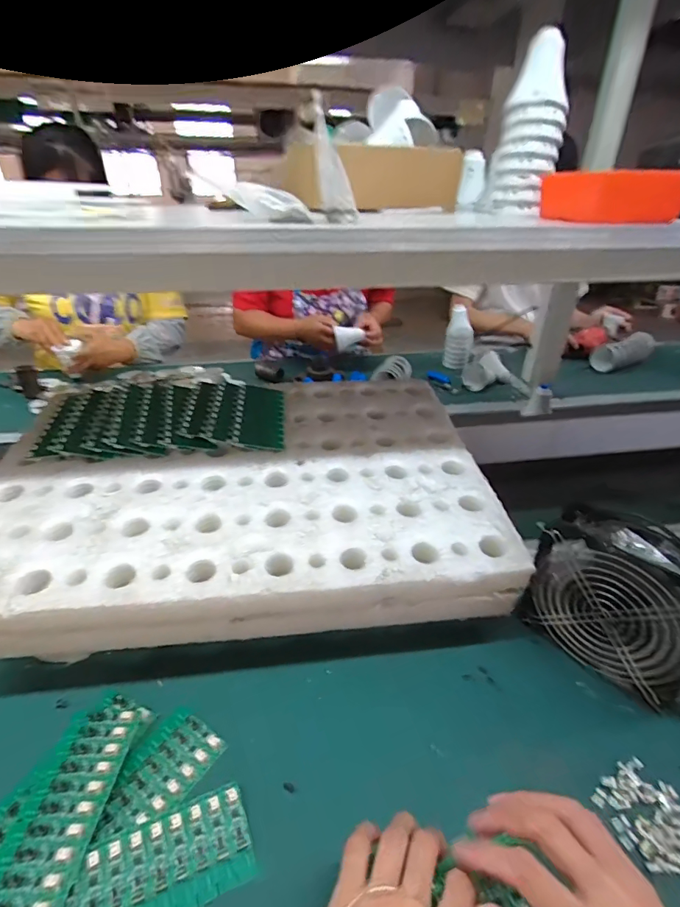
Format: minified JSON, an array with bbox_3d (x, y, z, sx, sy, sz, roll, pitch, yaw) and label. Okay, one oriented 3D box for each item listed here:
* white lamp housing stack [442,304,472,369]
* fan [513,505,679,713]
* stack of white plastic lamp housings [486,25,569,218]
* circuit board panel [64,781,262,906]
[{"bbox_3d":[0.312,-0.304,1.181,0.066,0.160,0.070,3,5,1],"label":"white lamp housing stack"},{"bbox_3d":[0.272,0.146,0.437,0.058,0.156,0.160,-24,39,-35],"label":"fan"},{"bbox_3d":[0.220,-0.371,0.518,0.071,0.164,0.070,9,32,14],"label":"stack of white plastic lamp housings"},{"bbox_3d":[-0.131,0.293,0.312,0.136,0.006,0.061,-12,42,-26],"label":"circuit board panel"}]

